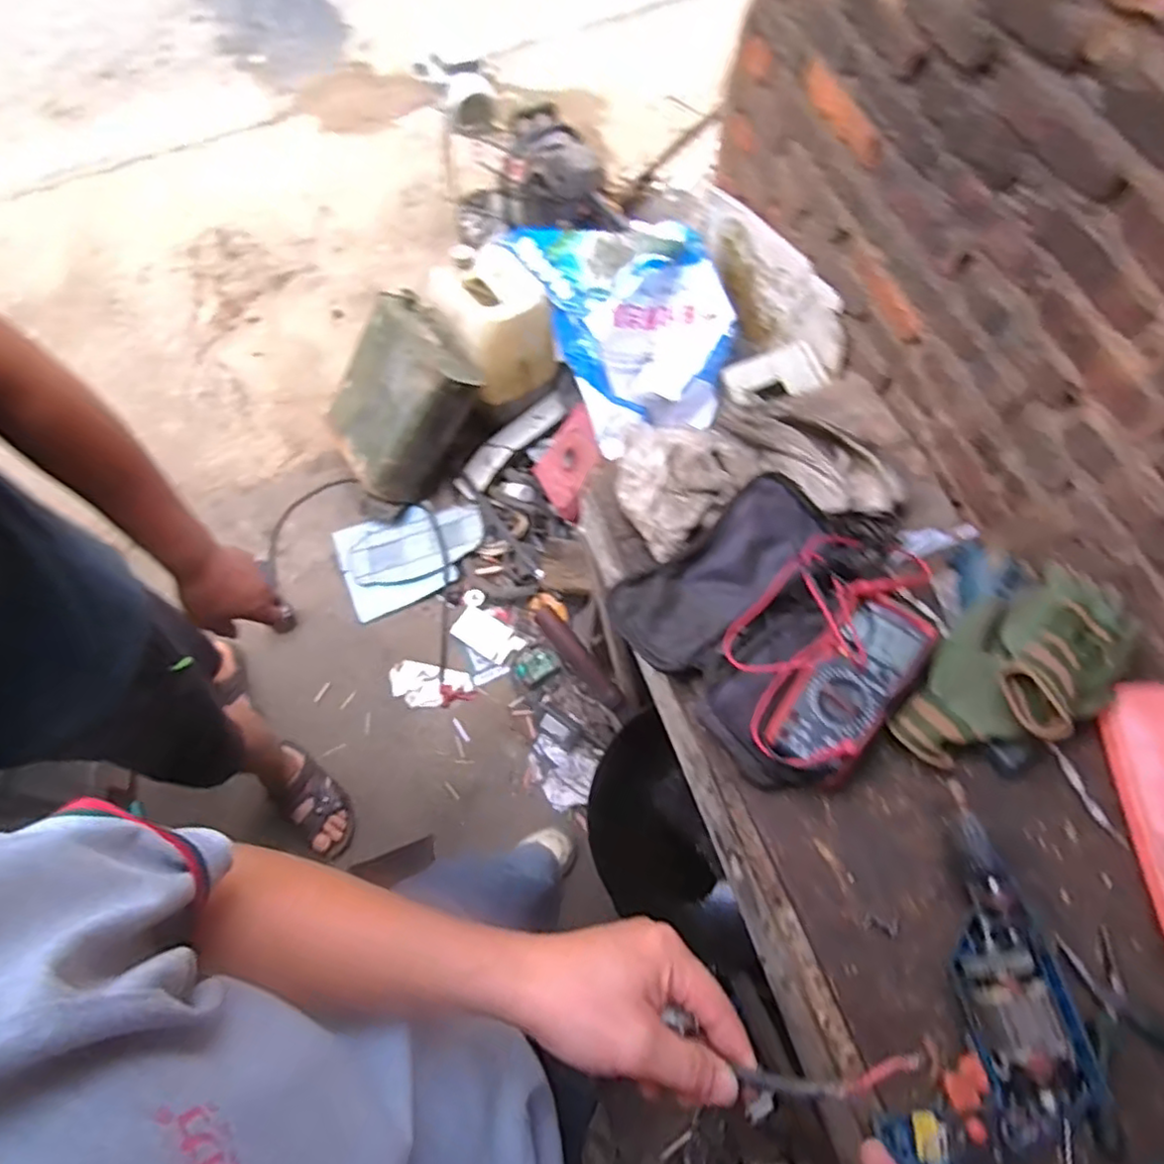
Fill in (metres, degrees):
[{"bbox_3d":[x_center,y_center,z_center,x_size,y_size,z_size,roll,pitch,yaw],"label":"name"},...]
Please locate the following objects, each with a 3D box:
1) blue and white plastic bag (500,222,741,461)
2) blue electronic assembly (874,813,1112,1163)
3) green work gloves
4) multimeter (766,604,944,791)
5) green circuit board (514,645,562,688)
[{"bbox_3d":[0.102,-0.639,1.506,0.387,0.200,0.712,-16,67,-7],"label":"blue and white plastic bag"},{"bbox_3d":[0.345,0.348,0.520,0.156,0.050,0.263,24,68,10],"label":"blue electronic assembly"},{"bbox_3d":[0.410,0.080,0.622,0.246,0.079,0.131,-24,69,-10],"label":"green work gloves"},{"bbox_3d":[0.254,0.101,0.625,0.089,0.041,0.186,37,71,15],"label":"multimeter"},{"bbox_3d":[-0.102,0.195,1.522,0.091,0.010,0.084,-43,66,0],"label":"green circuit board"}]

